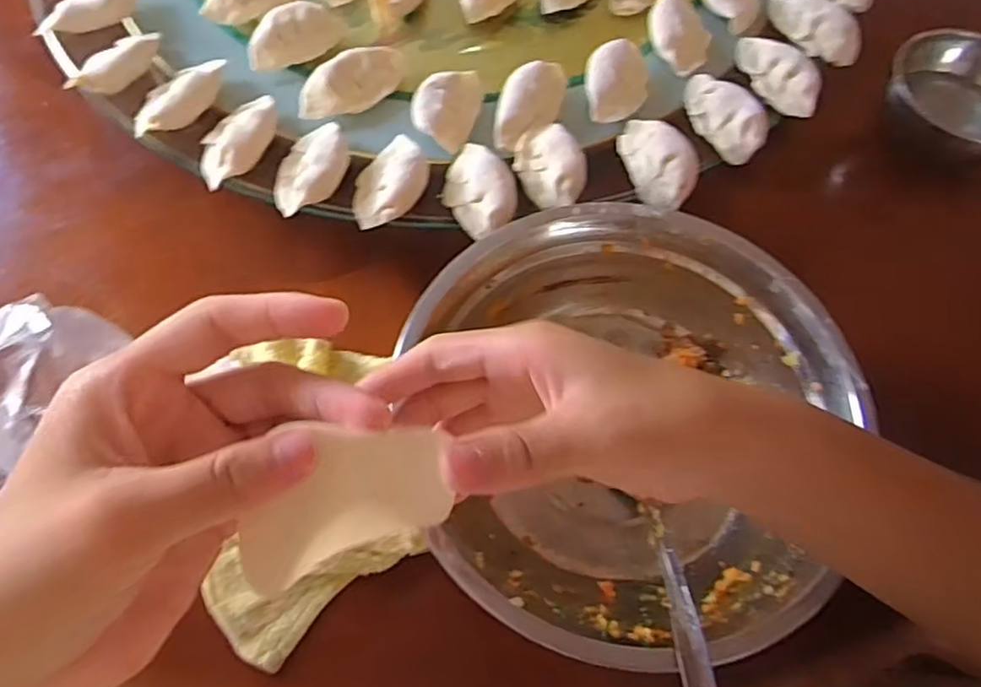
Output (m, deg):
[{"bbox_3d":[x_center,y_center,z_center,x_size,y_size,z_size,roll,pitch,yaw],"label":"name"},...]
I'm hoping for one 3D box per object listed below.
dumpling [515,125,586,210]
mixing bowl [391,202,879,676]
[{"bbox_3d":[0.038,-0.117,0.415,0.039,0.018,0.061,-19,66,-11],"label":"dumpling"},{"bbox_3d":[0.075,0.045,0.369,0.236,0.076,0.238,1,64,-2],"label":"mixing bowl"}]

